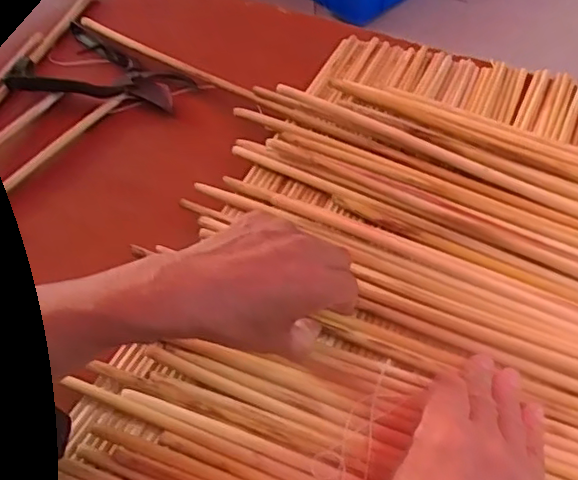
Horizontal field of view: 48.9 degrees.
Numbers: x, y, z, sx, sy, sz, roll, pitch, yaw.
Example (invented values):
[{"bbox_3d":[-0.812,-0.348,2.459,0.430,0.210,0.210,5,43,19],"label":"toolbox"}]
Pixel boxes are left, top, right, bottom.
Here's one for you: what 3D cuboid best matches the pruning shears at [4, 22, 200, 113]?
[{"bbox_3d":[-0.195,-0.161,0.654,0.168,0.032,0.100,23,60,22],"label":"pruning shears"}]

